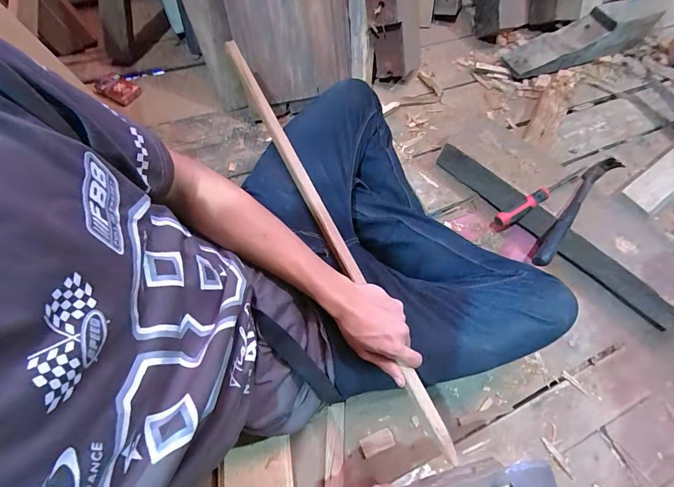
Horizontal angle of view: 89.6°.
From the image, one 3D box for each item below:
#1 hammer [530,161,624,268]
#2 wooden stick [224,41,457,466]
[{"bbox_3d":[0.453,-0.067,0.653,0.042,0.038,0.325,42,67,16],"label":"hammer"},{"bbox_3d":[-0.033,-0.063,0.523,0.026,0.023,0.760,-23,70,-15],"label":"wooden stick"}]

